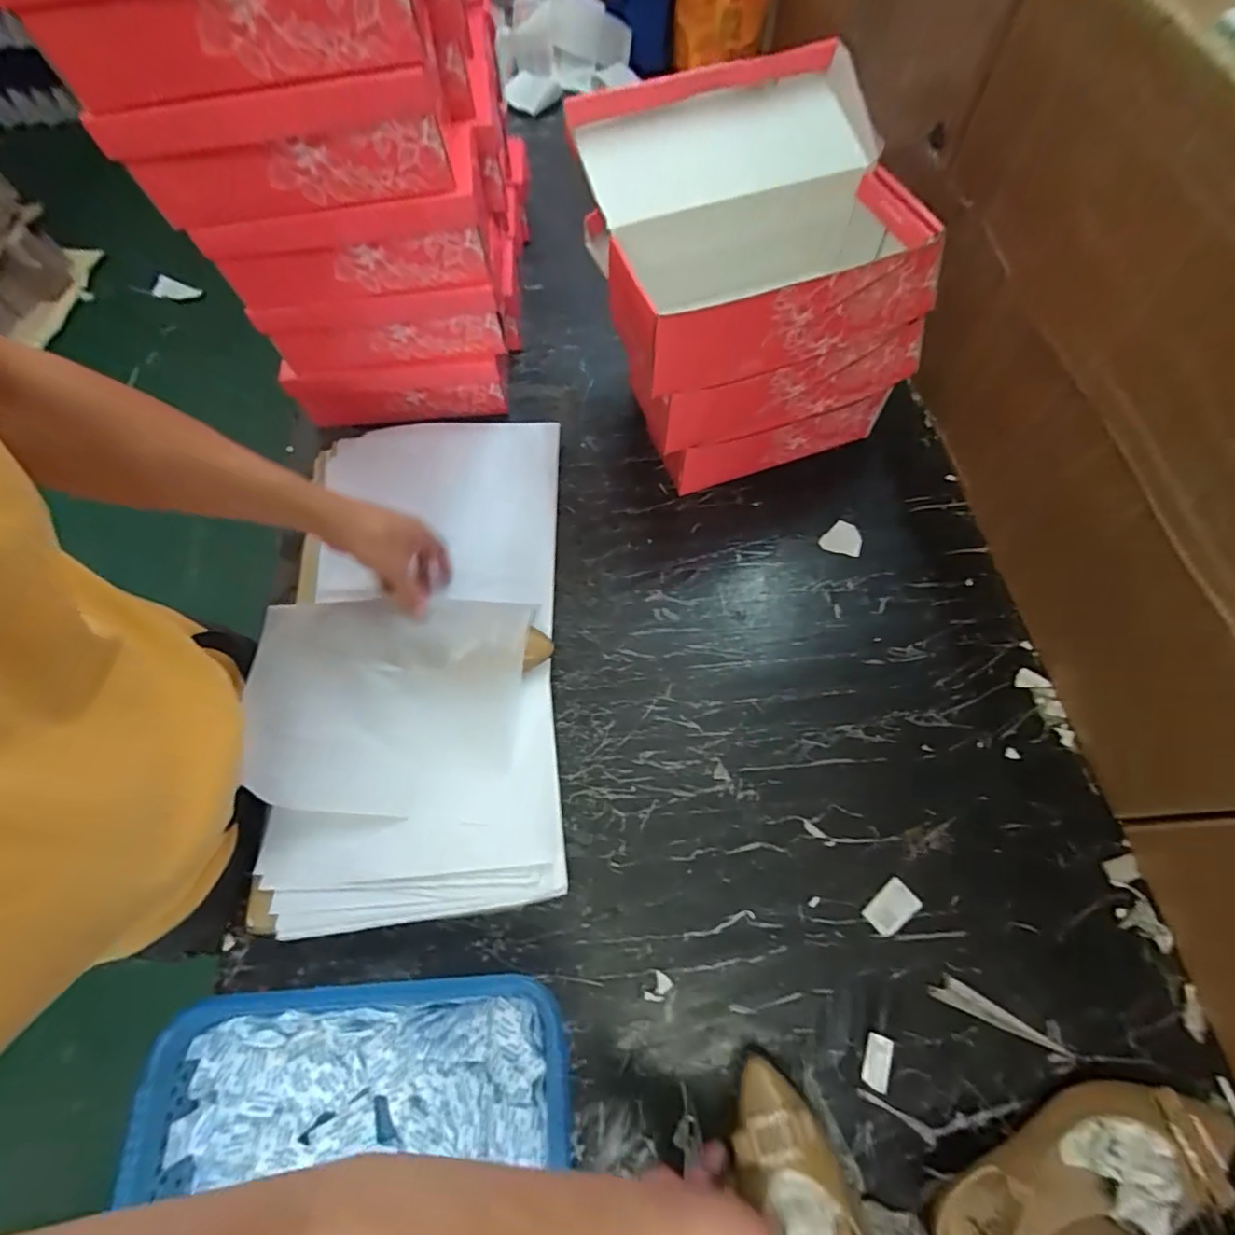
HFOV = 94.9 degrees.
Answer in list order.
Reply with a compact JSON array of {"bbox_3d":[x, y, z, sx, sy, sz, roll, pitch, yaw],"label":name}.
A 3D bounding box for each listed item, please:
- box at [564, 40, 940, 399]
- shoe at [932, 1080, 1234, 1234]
[{"bbox_3d":[0.140,-0.404,0.568,0.317,0.141,0.290,-20,68,-6],"label":"box"},{"bbox_3d":[0.374,0.446,0.438,0.257,0.070,0.095,-21,68,-6],"label":"shoe"}]

